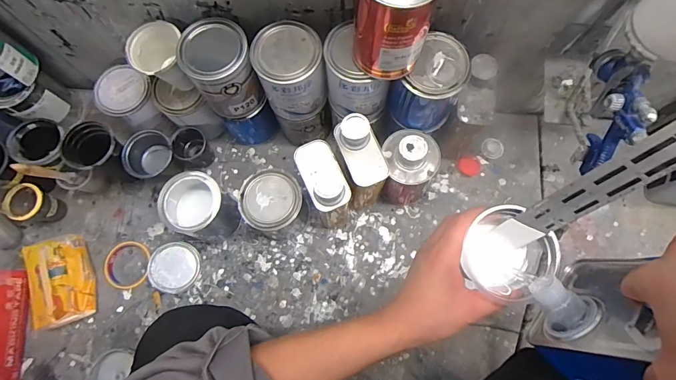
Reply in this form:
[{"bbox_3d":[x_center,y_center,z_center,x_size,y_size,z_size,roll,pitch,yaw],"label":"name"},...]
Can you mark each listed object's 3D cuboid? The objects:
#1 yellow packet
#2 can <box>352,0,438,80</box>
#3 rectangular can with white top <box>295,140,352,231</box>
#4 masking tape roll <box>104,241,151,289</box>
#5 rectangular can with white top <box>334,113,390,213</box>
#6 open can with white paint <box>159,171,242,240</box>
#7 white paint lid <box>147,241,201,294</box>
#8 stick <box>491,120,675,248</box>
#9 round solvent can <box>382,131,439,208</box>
[{"bbox_3d":[-0.531,0.174,0.725,0.103,0.052,0.160,-21,75,-4],"label":"yellow packet"},{"bbox_3d":[0.071,-0.219,0.488,0.094,0.158,0.088,0,74,2],"label":"can"},{"bbox_3d":[-0.029,-0.003,0.675,0.071,0.214,0.114,-24,75,-5],"label":"rectangular can with white top"},{"bbox_3d":[-0.413,0.146,0.740,0.099,0.026,0.093,0,74,2],"label":"masking tape roll"},{"bbox_3d":[0.041,-0.042,0.680,0.063,0.205,0.116,-21,75,-4],"label":"rectangular can with white top"},{"bbox_3d":[-0.256,0.035,0.716,0.108,0.134,0.099,0,74,2],"label":"open can with white paint"},{"bbox_3d":[-0.319,0.151,0.743,0.090,0.021,0.095,0,74,2],"label":"white paint lid"},{"bbox_3d":[0.228,-0.018,0.288,0.031,0.263,0.006,41,49,2],"label":"stick"},{"bbox_3d":[0.128,-0.041,0.695,0.100,0.183,0.094,18,76,6],"label":"round solvent can"}]

